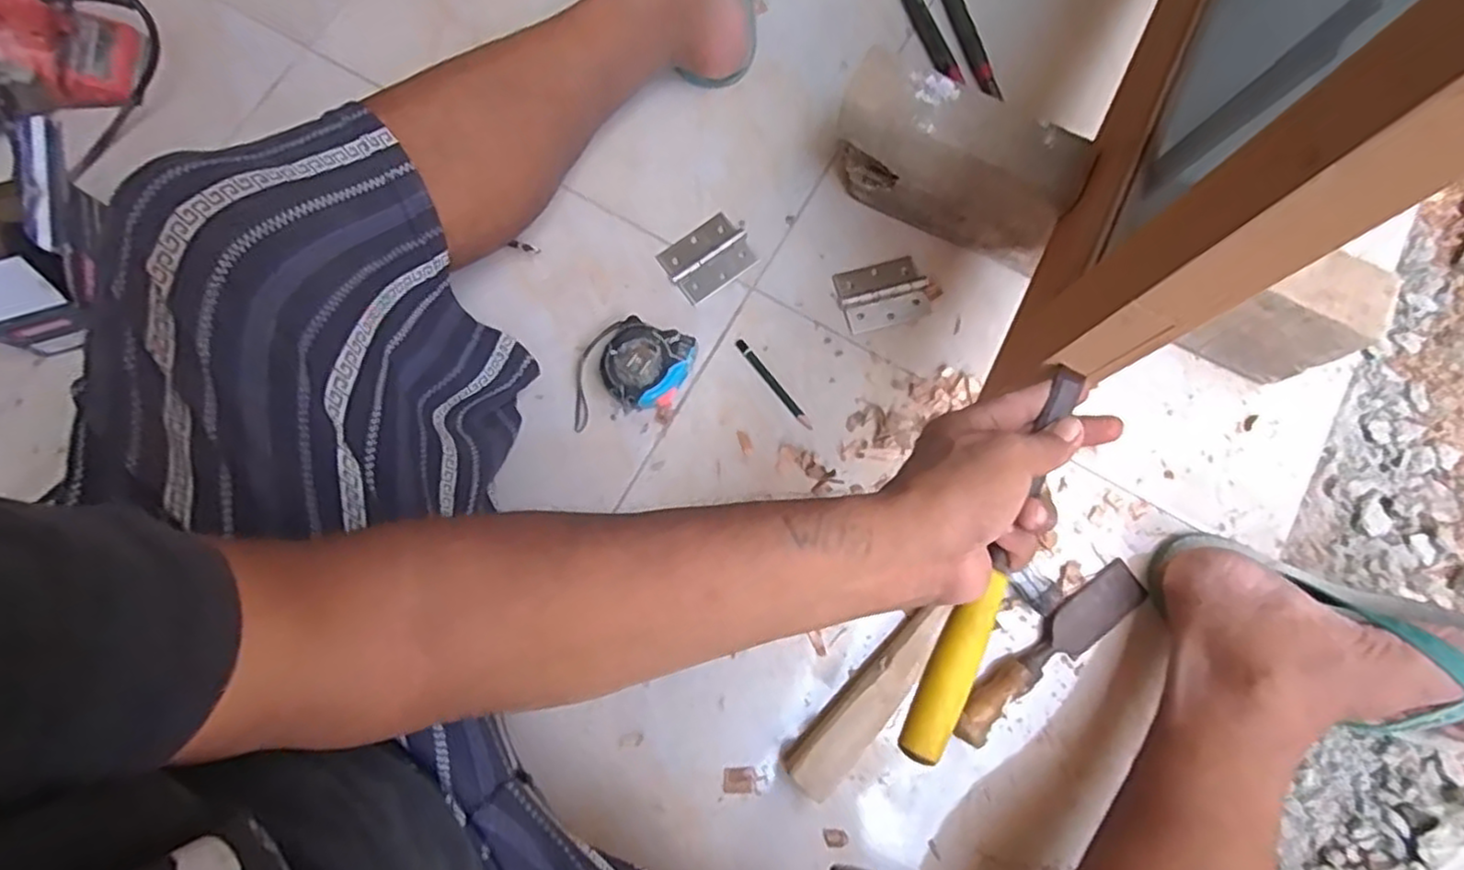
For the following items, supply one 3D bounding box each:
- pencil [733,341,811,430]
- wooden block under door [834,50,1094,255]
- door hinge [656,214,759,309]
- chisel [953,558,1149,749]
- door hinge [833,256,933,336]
[{"bbox_3d":[0.036,-0.044,0.609,0.009,0.004,0.098,-38,81,-9],"label":"pencil"},{"bbox_3d":[0.185,-0.227,0.602,0.191,0.115,0.068,25,78,4],"label":"wooden block under door"},{"bbox_3d":[-0.022,-0.160,0.634,0.076,0.007,0.060,-35,81,-8],"label":"door hinge"},{"bbox_3d":[0.248,0.168,0.551,0.194,0.029,0.036,-34,81,-8],"label":"chisel"},{"bbox_3d":[0.134,-0.125,0.628,0.076,0.007,0.058,-12,79,-4],"label":"door hinge"}]

